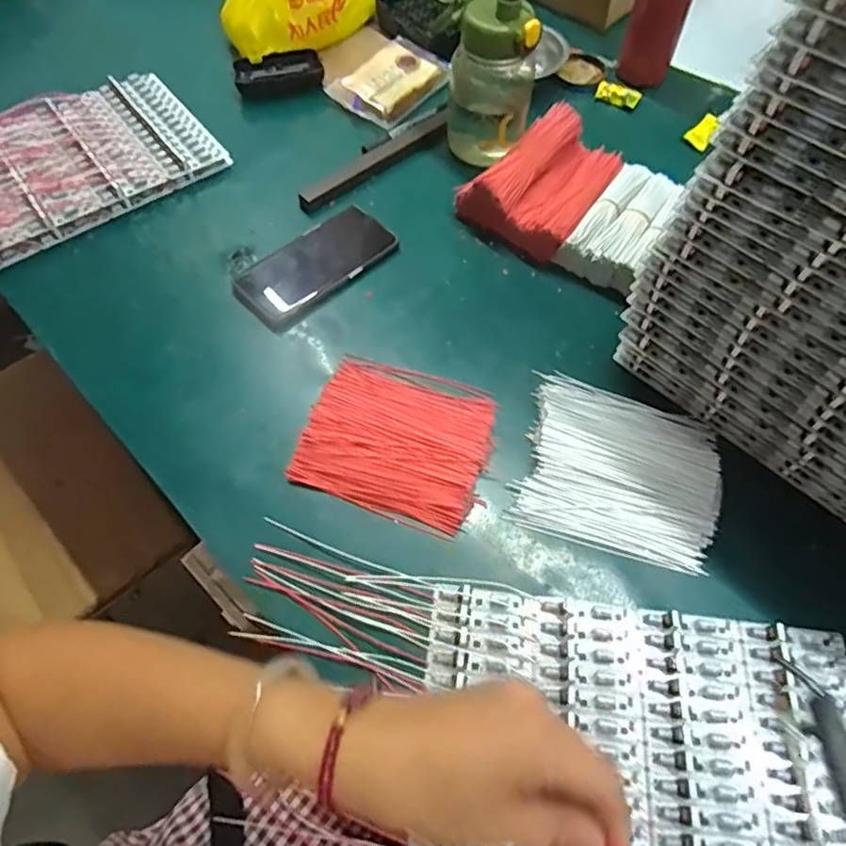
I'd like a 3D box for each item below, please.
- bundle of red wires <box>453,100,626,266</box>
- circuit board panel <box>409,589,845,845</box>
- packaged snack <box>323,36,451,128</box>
[{"bbox_3d":[0.124,-0.255,0.632,0.126,0.065,0.152,31,67,14],"label":"bundle of red wires"},{"bbox_3d":[0.146,0.221,0.391,0.291,0.014,0.193,6,62,2],"label":"circuit board panel"},{"bbox_3d":[-0.036,-0.421,0.730,0.102,0.021,0.137,37,68,16],"label":"packaged snack"}]

